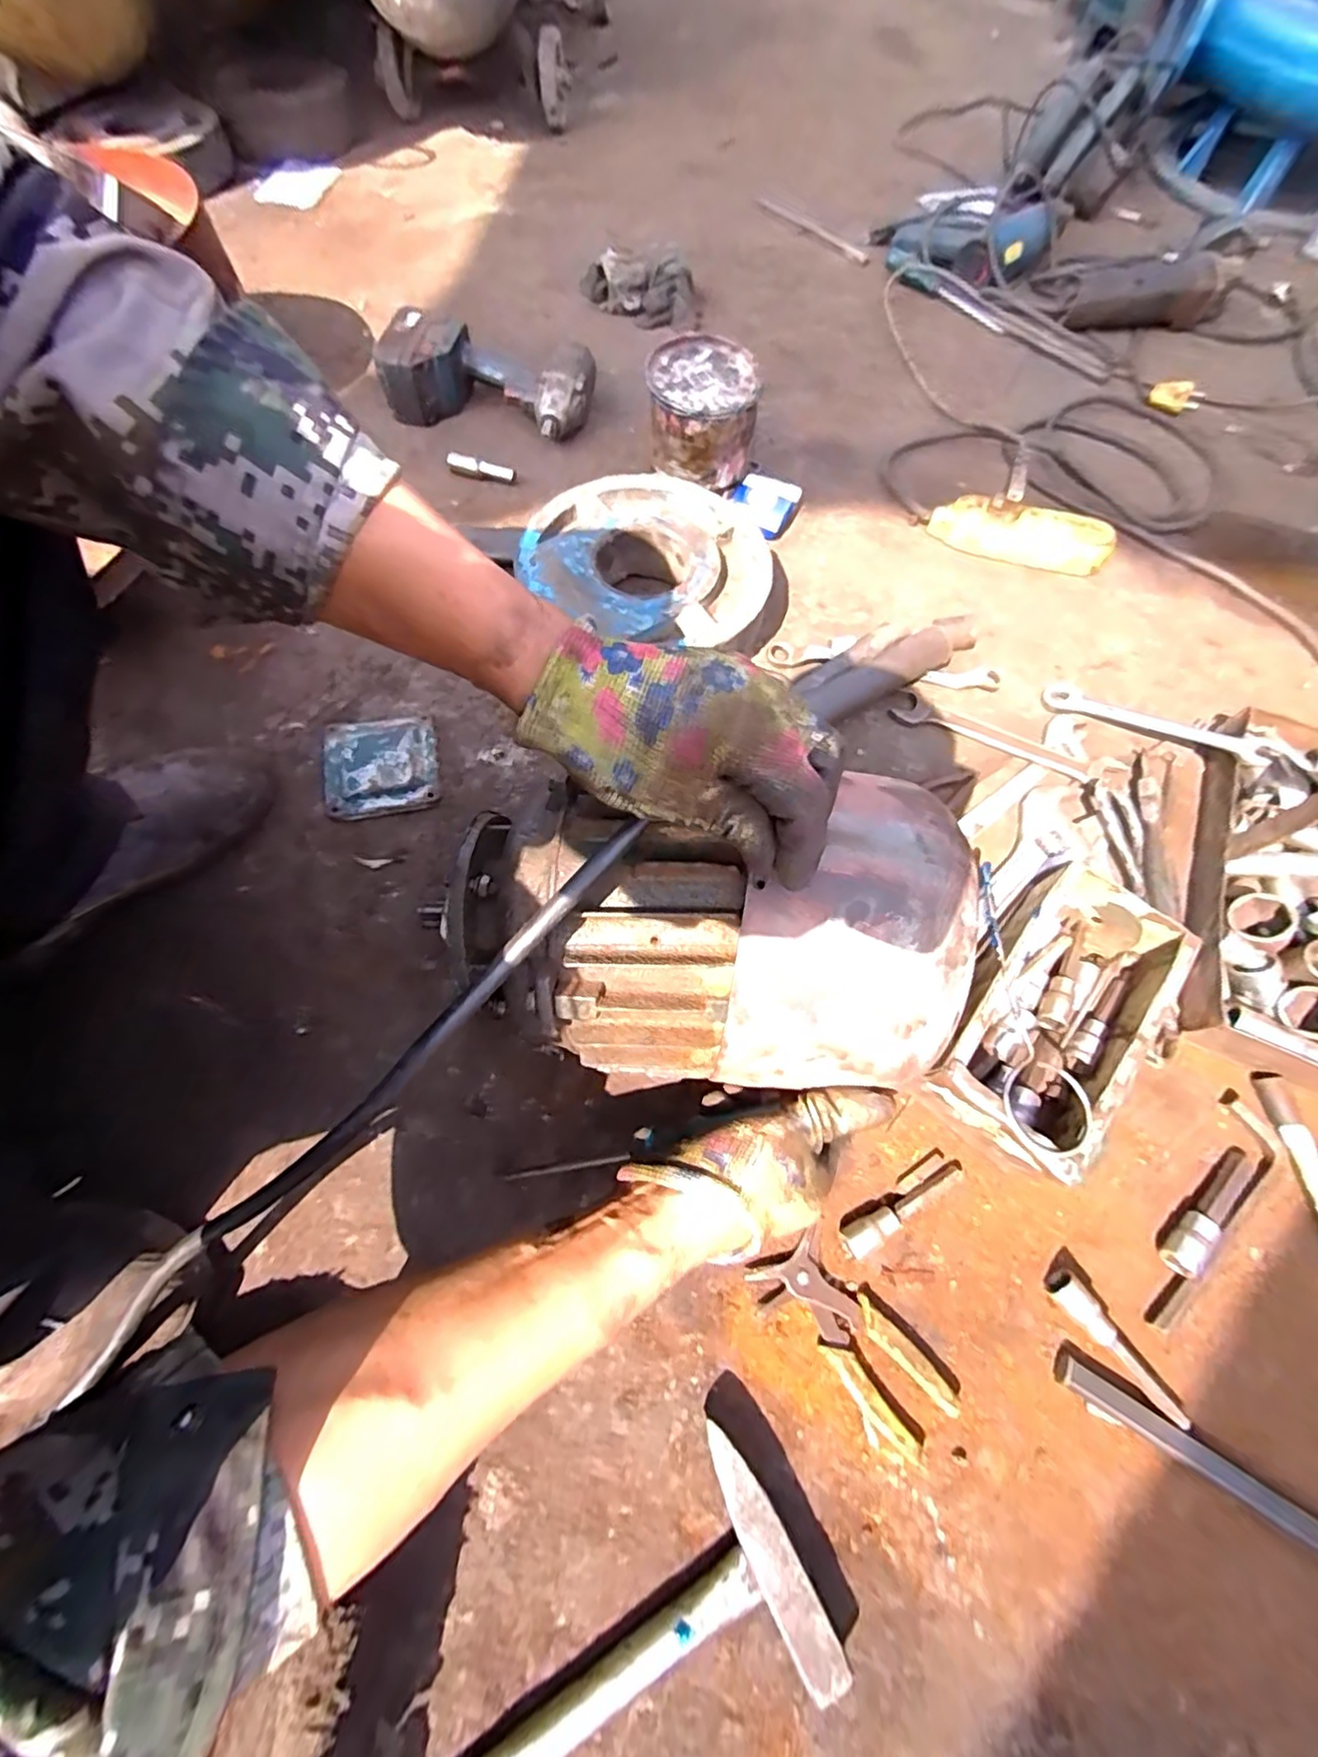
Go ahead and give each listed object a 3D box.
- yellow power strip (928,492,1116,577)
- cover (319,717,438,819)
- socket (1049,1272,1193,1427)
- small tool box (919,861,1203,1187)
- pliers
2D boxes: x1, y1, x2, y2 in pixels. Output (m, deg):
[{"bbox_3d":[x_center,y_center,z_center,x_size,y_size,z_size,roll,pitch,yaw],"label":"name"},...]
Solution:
[{"bbox_3d":[0.400,-0.382,0.709,0.190,0.040,0.058,16,67,5],"label":"yellow power strip"},{"bbox_3d":[-0.253,-0.103,0.580,0.097,0.018,0.094,-11,67,-6],"label":"cover"},{"bbox_3d":[0.296,0.300,0.412,0.021,0.019,0.099,-40,73,-16],"label":"socket"},{"bbox_3d":[0.281,0.099,0.472,0.111,0.083,0.211,38,70,14],"label":"small tool box"},{"bbox_3d":[0.125,0.302,0.417,0.059,0.015,0.135,-37,72,-15],"label":"pliers"}]

